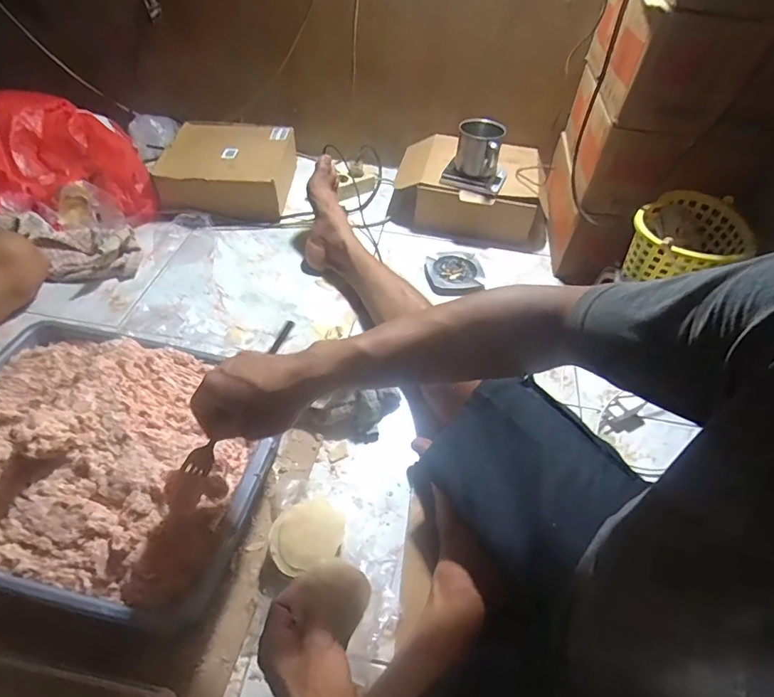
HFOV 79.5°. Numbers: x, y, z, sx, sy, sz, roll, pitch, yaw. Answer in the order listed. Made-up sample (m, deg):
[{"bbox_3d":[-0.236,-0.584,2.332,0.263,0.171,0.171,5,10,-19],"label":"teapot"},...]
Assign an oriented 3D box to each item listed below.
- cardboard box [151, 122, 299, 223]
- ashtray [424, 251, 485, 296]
[{"bbox_3d":[-0.362,-0.420,1.079,0.271,0.107,0.260,4,49,-2],"label":"cardboard box"},{"bbox_3d":[0.136,-0.157,0.945,0.115,0.030,0.127,5,49,-1],"label":"ashtray"}]

